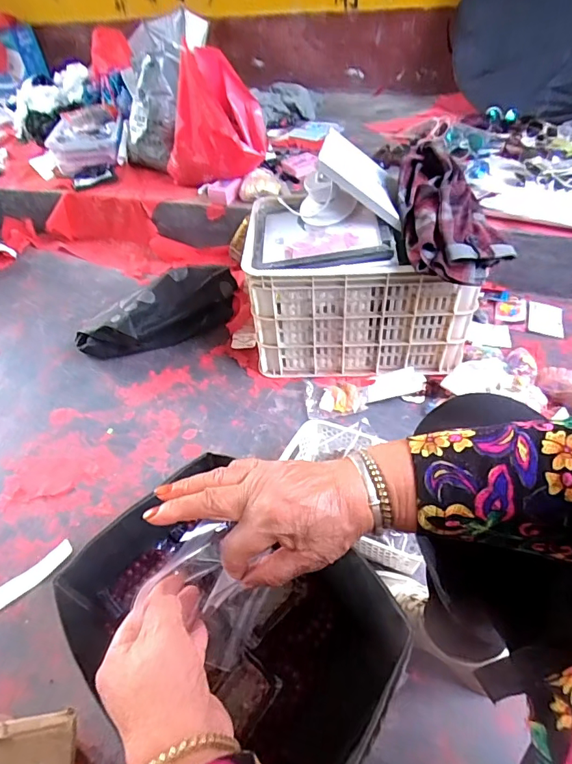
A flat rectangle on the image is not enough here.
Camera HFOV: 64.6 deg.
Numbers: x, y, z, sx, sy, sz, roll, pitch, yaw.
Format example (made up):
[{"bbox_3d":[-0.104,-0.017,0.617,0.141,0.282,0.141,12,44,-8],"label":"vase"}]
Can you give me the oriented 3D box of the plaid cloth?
[{"bbox_3d":[0.320,-0.348,0.906,0.178,0.078,0.347,-3,59,3],"label":"plaid cloth"}]

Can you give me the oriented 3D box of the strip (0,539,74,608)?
[{"bbox_3d":[-0.459,0.349,0.796,0.170,0.014,0.046,-33,51,-25],"label":"strip"}]

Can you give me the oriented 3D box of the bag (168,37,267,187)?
[{"bbox_3d":[-0.231,-0.777,1.395,0.329,0.356,0.222,-8,48,-2],"label":"bag"}]

